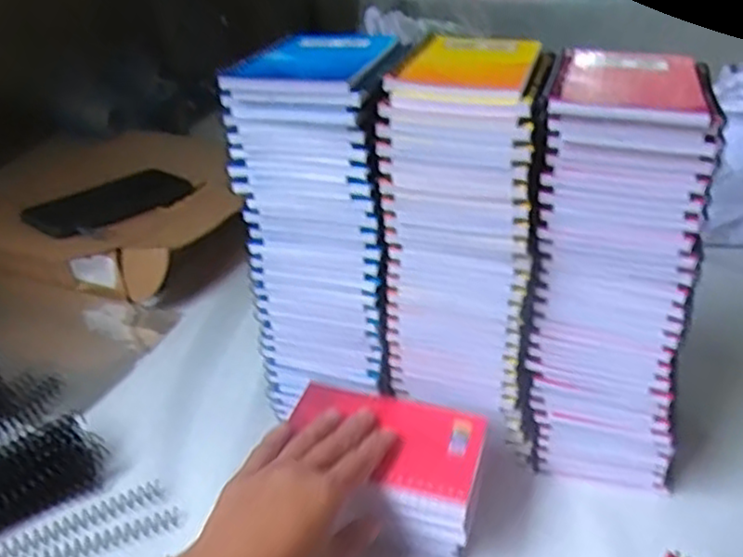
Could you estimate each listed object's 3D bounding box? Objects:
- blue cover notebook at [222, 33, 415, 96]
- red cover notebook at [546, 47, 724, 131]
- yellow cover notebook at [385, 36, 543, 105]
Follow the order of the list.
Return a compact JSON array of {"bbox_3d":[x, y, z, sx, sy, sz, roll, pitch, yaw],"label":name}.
[{"bbox_3d":[-0.030,-0.142,0.457,0.090,0.009,0.120,7,33,13],"label":"blue cover notebook"},{"bbox_3d":[0.154,-0.113,0.415,0.086,0.013,0.107,9,33,16],"label":"red cover notebook"},{"bbox_3d":[0.064,-0.135,0.454,0.079,0.012,0.127,8,33,15],"label":"yellow cover notebook"}]

